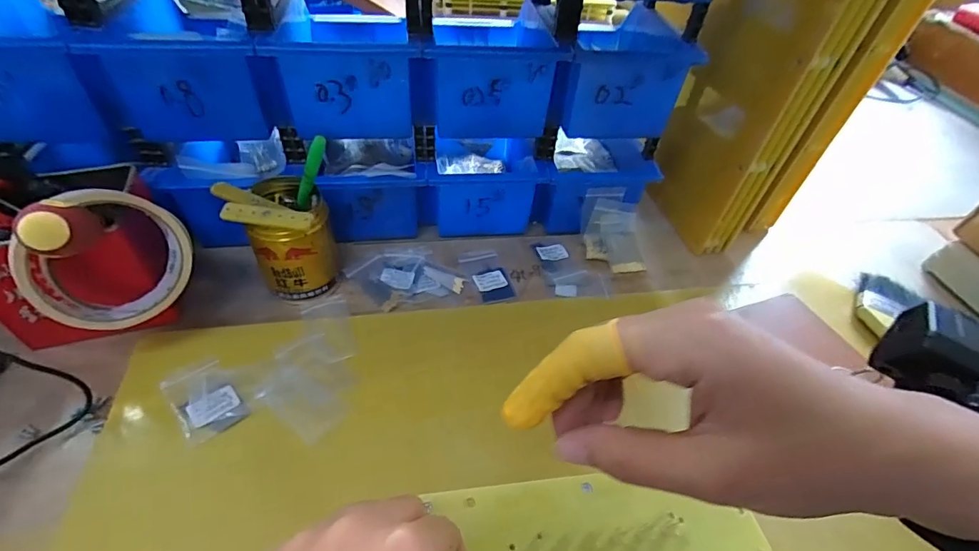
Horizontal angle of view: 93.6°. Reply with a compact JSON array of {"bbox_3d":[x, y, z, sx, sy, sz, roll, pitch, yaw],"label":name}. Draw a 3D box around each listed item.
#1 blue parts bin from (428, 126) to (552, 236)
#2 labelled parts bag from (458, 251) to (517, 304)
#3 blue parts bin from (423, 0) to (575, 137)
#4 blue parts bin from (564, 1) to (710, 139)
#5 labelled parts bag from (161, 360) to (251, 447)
[{"bbox_3d":[-0.011,-0.117,0.499,0.113,0.075,0.152,-3,47,-9],"label":"blue parts bin"},{"bbox_3d":[-0.002,0.000,0.440,0.039,0.004,0.064,-12,49,-17],"label":"labelled parts bag"},{"bbox_3d":[-0.002,-0.199,0.422,0.108,0.071,0.166,1,46,-6],"label":"blue parts bin"},{"bbox_3d":[0.110,-0.206,0.439,0.107,0.080,0.164,-2,47,-8],"label":"blue parts bin"},{"bbox_3d":[-0.201,0.086,0.323,0.038,0.009,0.062,-31,57,-30],"label":"labelled parts bag"}]

